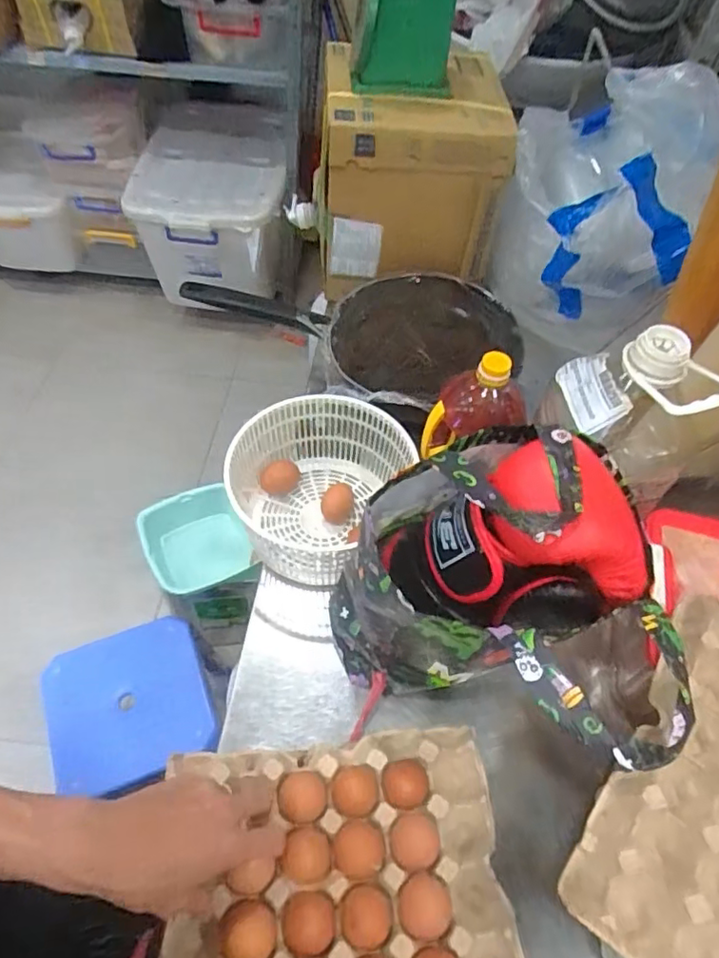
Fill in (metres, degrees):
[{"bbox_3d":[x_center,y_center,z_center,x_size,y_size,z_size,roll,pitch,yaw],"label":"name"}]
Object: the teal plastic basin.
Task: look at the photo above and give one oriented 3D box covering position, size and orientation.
[{"bbox_3d":[-0.333,0.139,1.244,0.202,0.128,0.227,-25,59,-20],"label":"teal plastic basin"}]

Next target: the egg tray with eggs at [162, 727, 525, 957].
[{"bbox_3d":[-0.016,0.371,0.504,0.285,0.050,0.285,-3,54,-6],"label":"egg tray with eggs"}]

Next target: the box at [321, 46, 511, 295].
[{"bbox_3d":[0.081,-0.502,1.002,0.276,0.275,0.245,1,54,-3],"label":"box"}]

